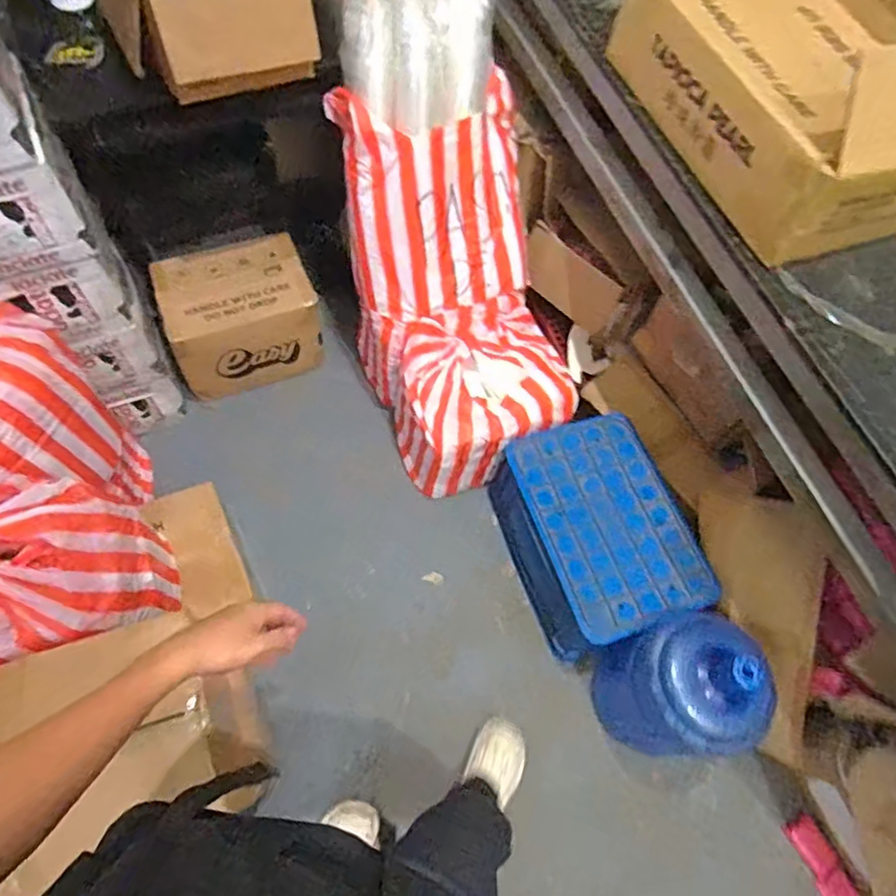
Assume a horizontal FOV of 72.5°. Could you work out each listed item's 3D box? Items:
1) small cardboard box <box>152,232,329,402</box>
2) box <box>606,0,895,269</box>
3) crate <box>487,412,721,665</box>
[{"bbox_3d":[-0.555,-0.369,1.643,0.377,0.248,0.308,-21,66,-14],"label":"small cardboard box"},{"bbox_3d":[0.559,-0.625,1.031,0.294,0.270,0.566,-18,65,-13],"label":"box"},{"bbox_3d":[0.357,0.215,1.516,0.382,0.246,0.512,-16,65,-12],"label":"crate"}]

